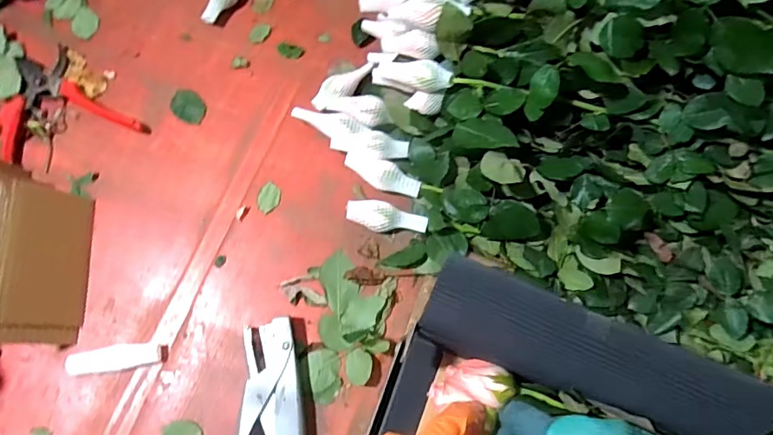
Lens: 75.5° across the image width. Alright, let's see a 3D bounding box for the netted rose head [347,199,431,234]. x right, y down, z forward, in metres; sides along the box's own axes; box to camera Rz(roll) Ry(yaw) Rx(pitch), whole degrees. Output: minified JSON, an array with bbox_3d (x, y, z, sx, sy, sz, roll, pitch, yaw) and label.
[{"bbox_3d":[0.001,0.001,0.532,0.085,0.024,0.030,7,73,1],"label":"netted rose head"}]

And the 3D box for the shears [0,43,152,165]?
[{"bbox_3d":[-0.368,-0.142,0.580,0.151,0.019,0.137,-16,74,-6],"label":"shears"}]

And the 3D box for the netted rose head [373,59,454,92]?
[{"bbox_3d":[0.029,-0.153,0.543,0.092,0.034,0.035,20,73,34],"label":"netted rose head"}]

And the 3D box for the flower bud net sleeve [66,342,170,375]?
[{"bbox_3d":[-0.267,0.140,0.496,0.095,0.012,0.023,-8,73,-4],"label":"flower bud net sleeve"}]

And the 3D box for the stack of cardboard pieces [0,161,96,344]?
[{"bbox_3d":[-0.365,0.029,0.492,0.115,0.086,0.179,5,73,0],"label":"stack of cardboard pieces"}]

